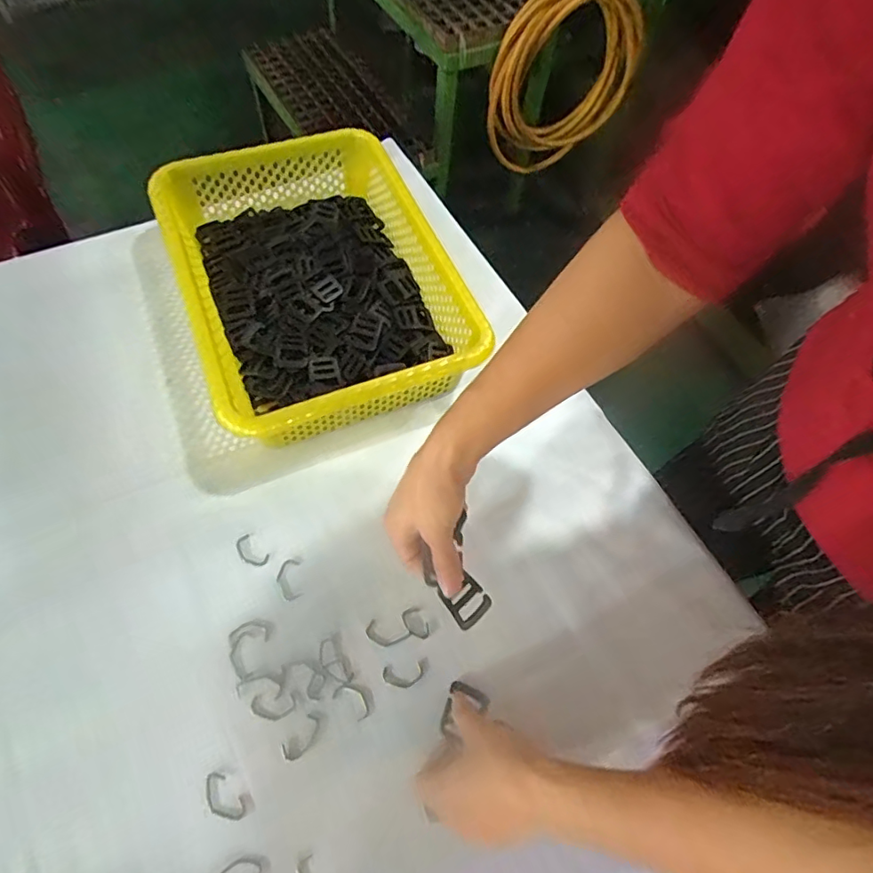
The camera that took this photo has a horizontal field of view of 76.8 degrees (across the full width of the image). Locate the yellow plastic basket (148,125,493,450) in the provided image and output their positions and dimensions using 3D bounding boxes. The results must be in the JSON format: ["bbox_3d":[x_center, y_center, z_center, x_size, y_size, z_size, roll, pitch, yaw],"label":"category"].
[{"bbox_3d":[-0.124,-0.159,0.584,0.245,0.103,0.349,-20,65,-14],"label":"yellow plastic basket"}]

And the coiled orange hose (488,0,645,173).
[{"bbox_3d":[0.294,-0.822,1.281,0.386,0.415,0.063,-19,65,-14],"label":"coiled orange hose"}]

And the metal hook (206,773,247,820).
[{"bbox_3d":[-0.154,0.260,0.395,0.037,0.004,0.019,35,64,15],"label":"metal hook"}]

